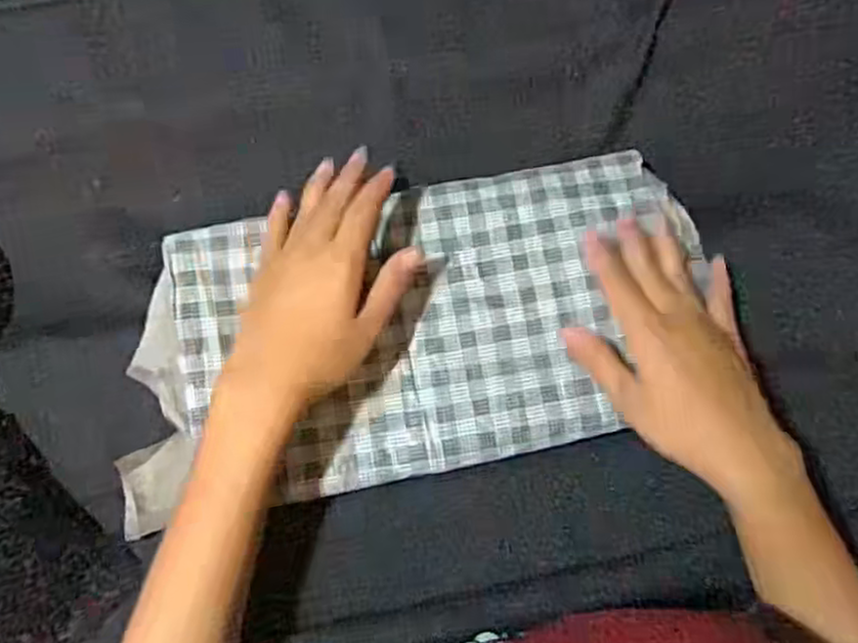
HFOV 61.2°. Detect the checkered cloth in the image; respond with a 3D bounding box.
[{"bbox_3d":[-0.013,0.004,0.447,0.361,0.024,0.175,-12,80,-2],"label":"checkered cloth"}]

